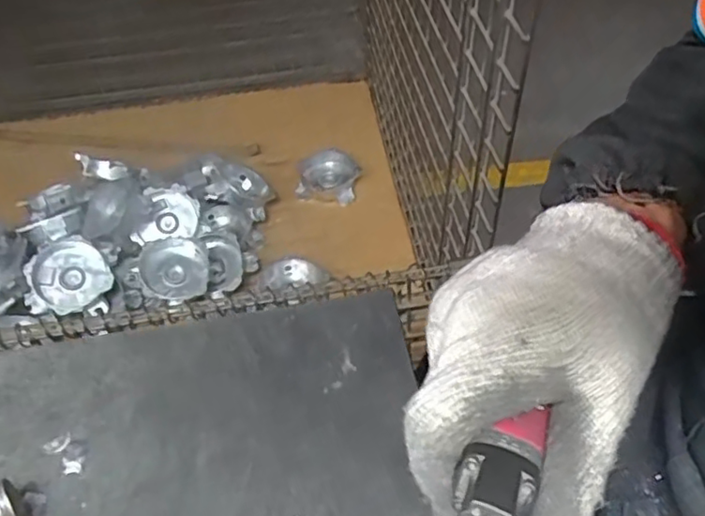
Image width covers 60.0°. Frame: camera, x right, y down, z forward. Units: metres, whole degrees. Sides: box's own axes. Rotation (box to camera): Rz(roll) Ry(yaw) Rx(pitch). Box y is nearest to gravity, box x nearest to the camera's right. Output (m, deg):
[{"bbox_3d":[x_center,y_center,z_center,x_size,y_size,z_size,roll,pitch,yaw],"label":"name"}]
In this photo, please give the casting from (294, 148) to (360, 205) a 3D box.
[{"bbox_3d":[-0.053,-0.174,1.339,0.132,0.034,0.131,-2,64,5],"label":"casting"}]

